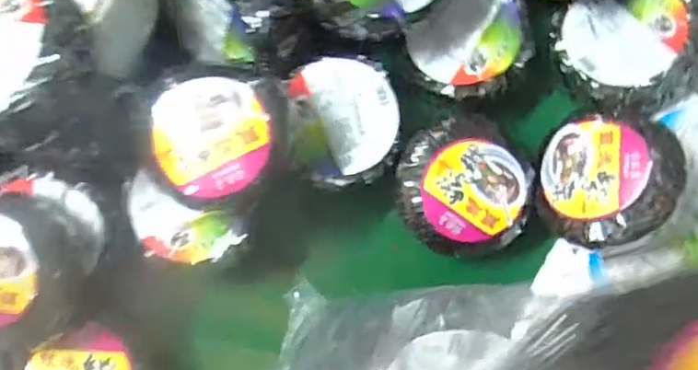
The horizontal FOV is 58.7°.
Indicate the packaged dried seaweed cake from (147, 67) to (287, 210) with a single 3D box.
[{"bbox_3d":[-0.154,-0.056,0.735,0.162,0.052,0.158,-5,88,-1],"label":"packaged dried seaweed cake"}]

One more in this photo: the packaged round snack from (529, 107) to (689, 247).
[{"bbox_3d":[0.338,-0.007,0.810,0.175,0.054,0.169,-11,70,33],"label":"packaged round snack"}]

